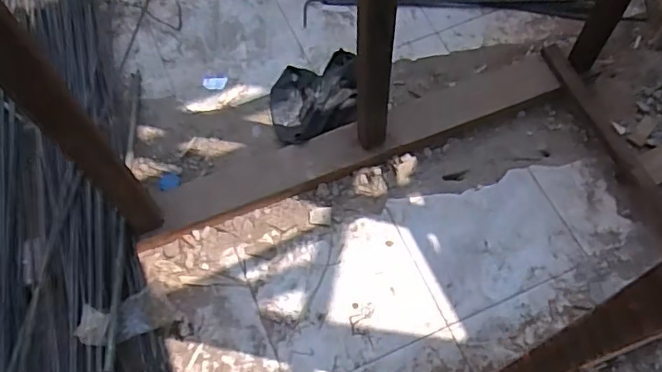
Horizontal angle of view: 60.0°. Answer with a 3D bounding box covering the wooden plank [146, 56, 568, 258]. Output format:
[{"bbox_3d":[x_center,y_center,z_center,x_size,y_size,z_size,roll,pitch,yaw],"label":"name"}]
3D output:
[{"bbox_3d":[0.076,-0.129,1.587,1.233,0.060,0.162,-21,66,-8],"label":"wooden plank"}]

